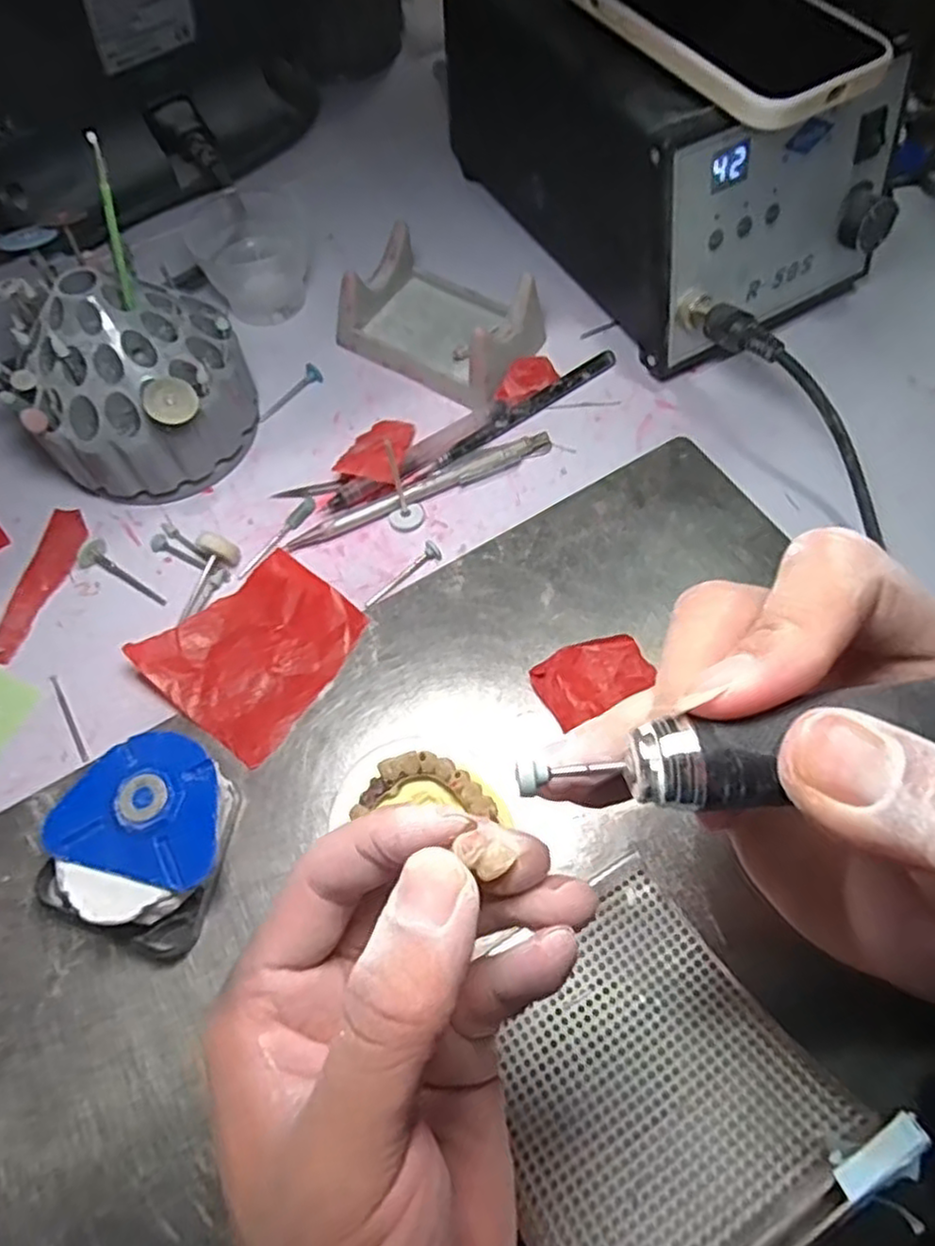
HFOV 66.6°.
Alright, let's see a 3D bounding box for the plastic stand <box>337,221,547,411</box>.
[{"bbox_3d":[-0.012,-0.166,0.381,0.096,0.040,0.067,31,70,15],"label":"plastic stand"}]

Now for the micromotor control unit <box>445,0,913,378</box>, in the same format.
[{"bbox_3d":[0.106,-0.261,0.381,0.140,0.114,0.220,-29,68,-11],"label":"micromotor control unit"}]

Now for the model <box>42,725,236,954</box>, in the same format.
[{"bbox_3d":[-0.120,0.080,0.269,0.063,0.031,0.070,21,68,11],"label":"model"}]

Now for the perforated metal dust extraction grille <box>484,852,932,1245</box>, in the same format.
[{"bbox_3d":[0.051,0.140,0.215,0.096,0.030,0.111,-32,33,-13],"label":"perforated metal dust extraction grille"}]

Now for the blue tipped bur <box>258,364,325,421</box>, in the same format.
[{"bbox_3d":[-0.098,-0.125,0.385,0.042,0.009,0.010,-39,70,-15],"label":"blue tipped bur"}]

